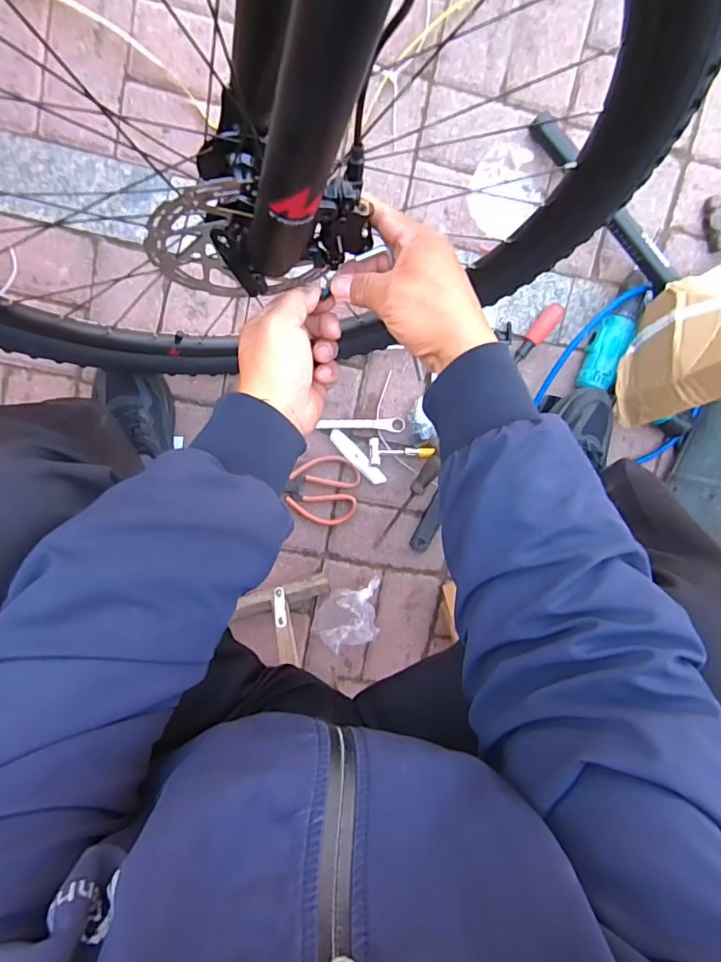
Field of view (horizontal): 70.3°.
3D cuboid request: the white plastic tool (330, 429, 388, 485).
[{"bbox_3d":[-0.004,-0.036,0.804,0.023,0.012,0.112,-44,100,4],"label":"white plastic tool"}]

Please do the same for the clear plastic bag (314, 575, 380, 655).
[{"bbox_3d":[-0.015,0.215,0.797,0.121,0.100,0.089,-23,101,0],"label":"clear plastic bag"}]

